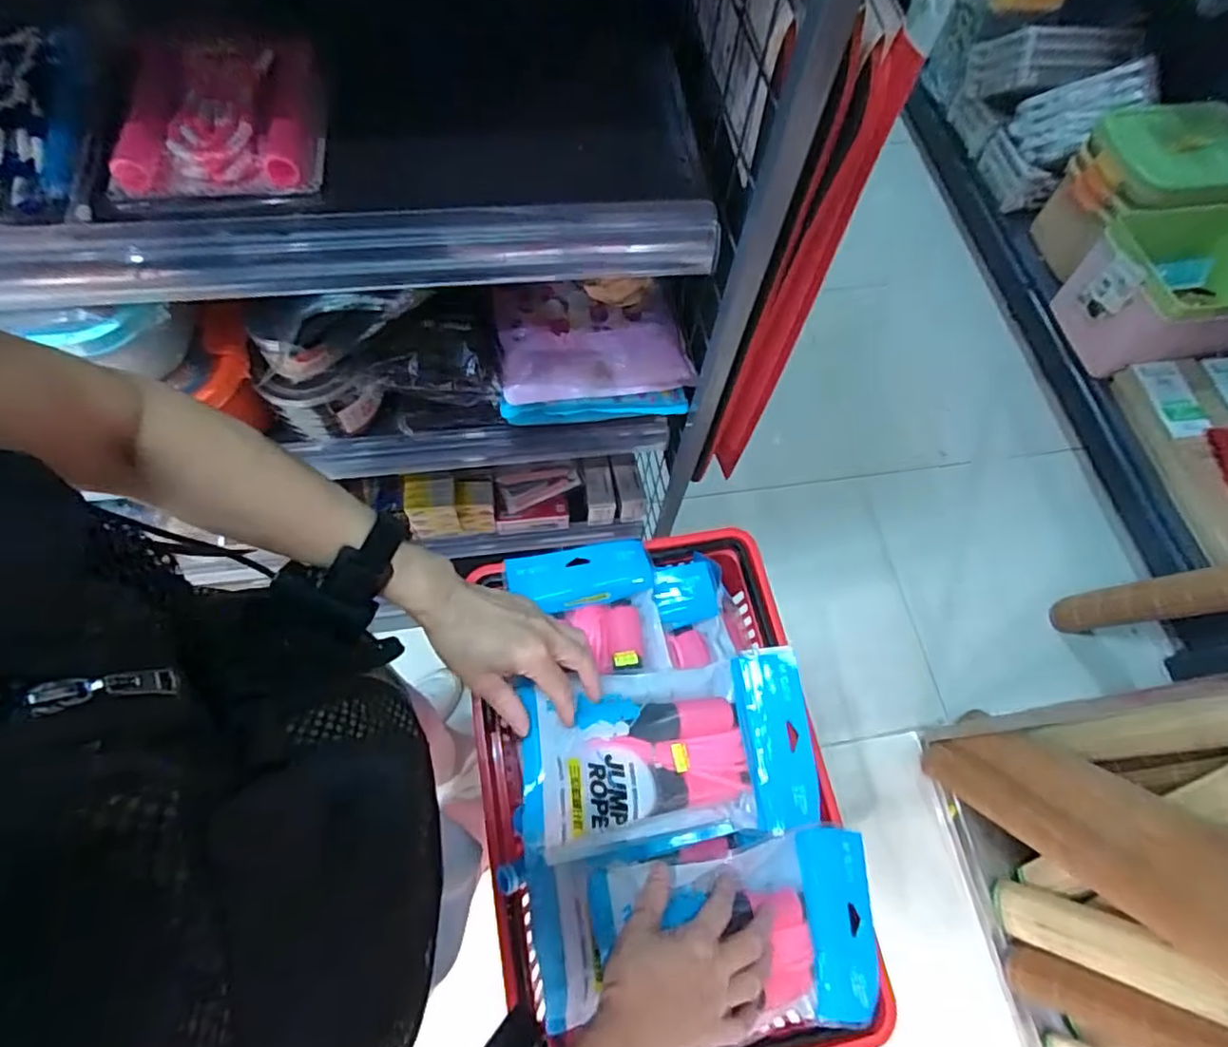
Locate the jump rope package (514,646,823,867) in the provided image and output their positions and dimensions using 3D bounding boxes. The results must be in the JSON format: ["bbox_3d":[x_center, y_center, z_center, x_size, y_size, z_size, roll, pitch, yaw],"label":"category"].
[{"bbox_3d":[0.049,0.192,0.522,0.251,0.040,0.142,2,63,-18],"label":"jump rope package"}]

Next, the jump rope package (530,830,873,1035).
[{"bbox_3d":[0.083,0.335,0.504,0.288,0.047,0.143,6,66,-14],"label":"jump rope package"}]

